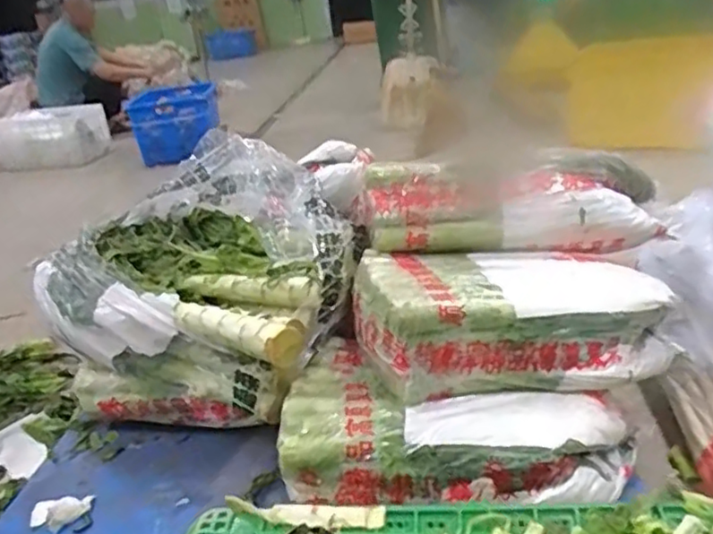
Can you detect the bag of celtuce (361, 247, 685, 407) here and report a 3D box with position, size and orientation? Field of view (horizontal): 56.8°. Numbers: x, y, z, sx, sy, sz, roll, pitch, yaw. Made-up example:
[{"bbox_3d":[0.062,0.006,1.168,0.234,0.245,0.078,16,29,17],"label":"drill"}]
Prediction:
[{"bbox_3d":[0.224,0.057,1.012,0.437,0.159,0.265,-10,24,-5],"label":"bag of celtuce"}]

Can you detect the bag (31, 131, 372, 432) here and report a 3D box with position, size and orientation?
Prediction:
[{"bbox_3d":[-0.256,0.030,1.229,0.605,0.391,0.434,8,28,31],"label":"bag"}]

